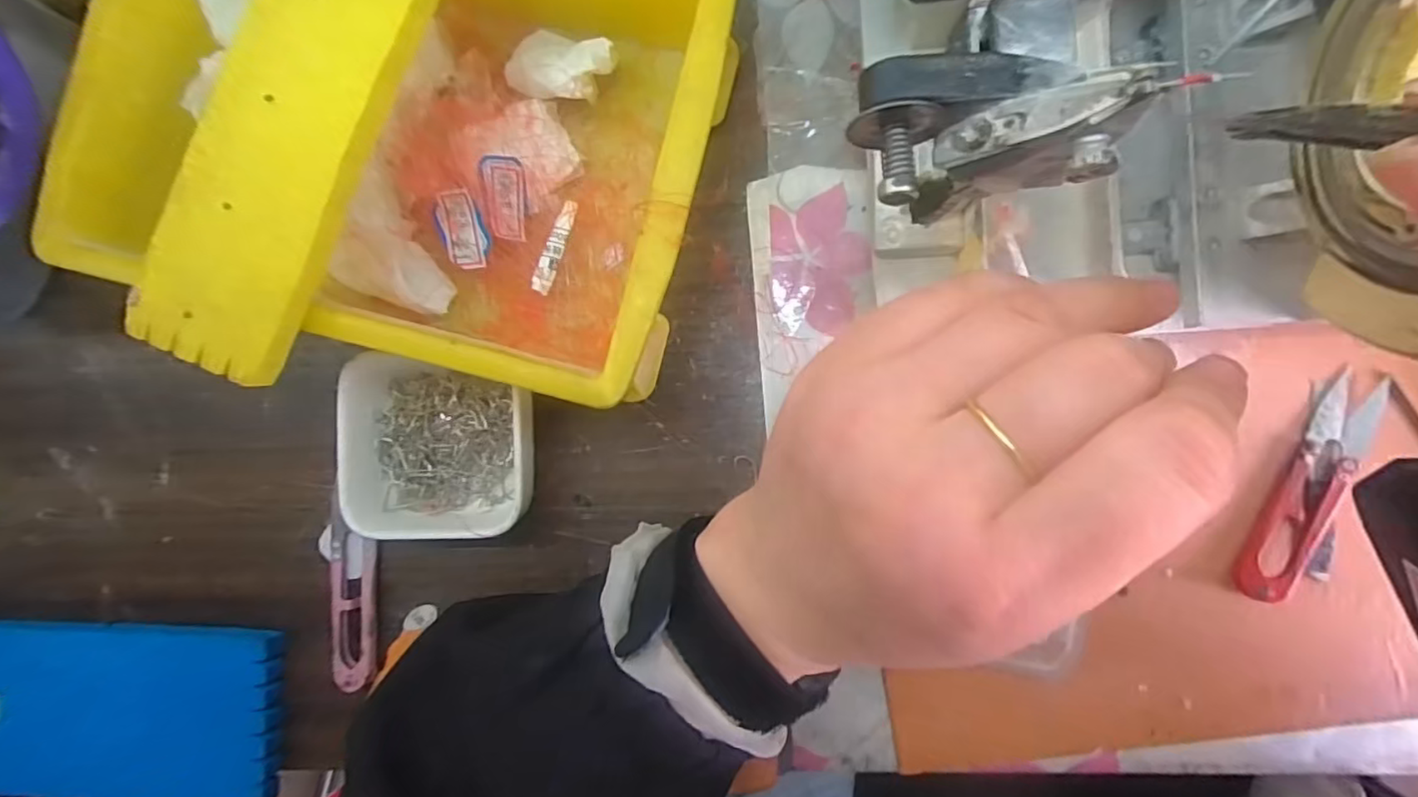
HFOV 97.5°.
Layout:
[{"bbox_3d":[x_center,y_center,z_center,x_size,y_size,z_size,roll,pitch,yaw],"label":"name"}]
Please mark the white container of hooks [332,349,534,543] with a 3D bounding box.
[{"bbox_3d":[-0.119,0.020,0.281,0.084,0.030,0.082,0,90,5],"label":"white container of hooks"}]

